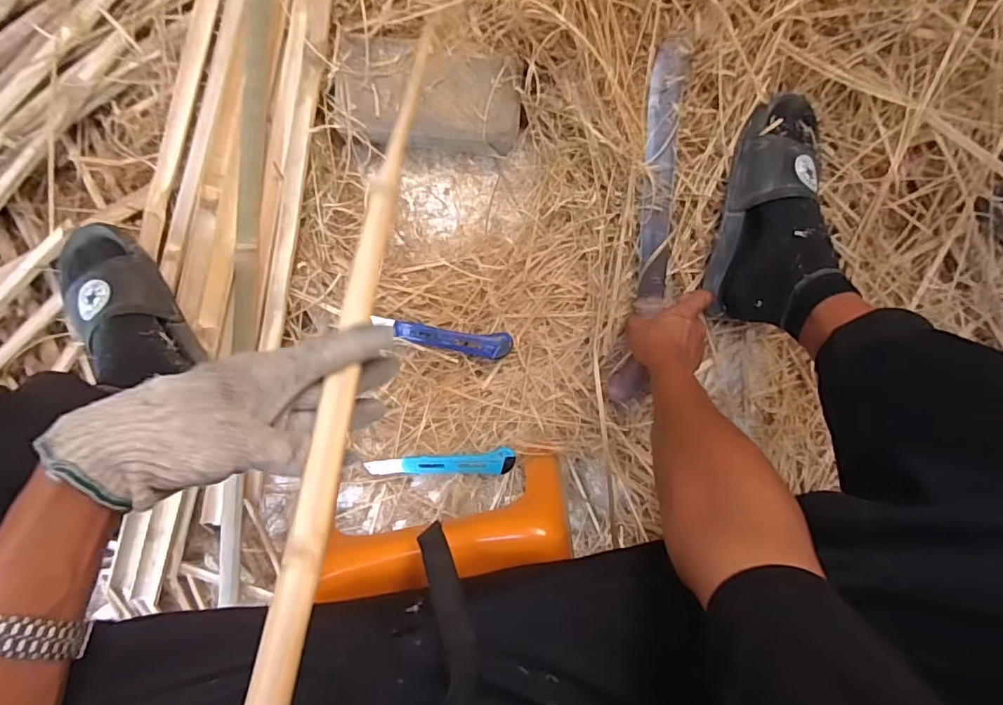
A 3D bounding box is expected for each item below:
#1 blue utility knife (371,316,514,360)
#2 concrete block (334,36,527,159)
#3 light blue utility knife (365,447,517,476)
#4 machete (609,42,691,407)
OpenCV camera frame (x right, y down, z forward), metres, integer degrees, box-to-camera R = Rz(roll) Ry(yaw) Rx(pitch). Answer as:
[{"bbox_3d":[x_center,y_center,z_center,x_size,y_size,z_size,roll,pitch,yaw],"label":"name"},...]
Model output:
[{"bbox_3d":[-0.072,-0.016,0.652,0.165,0.028,0.031,7,97,-6],"label":"blue utility knife"},{"bbox_3d":[-0.083,-0.291,0.625,0.204,0.050,0.109,4,97,-6],"label":"concrete block"},{"bbox_3d":[-0.078,0.141,0.681,0.188,0.011,0.030,-4,98,8],"label":"light blue utility knife"},{"bbox_3d":[0.175,-0.130,0.639,0.046,0.032,0.412,2,106,-5],"label":"machete"}]

